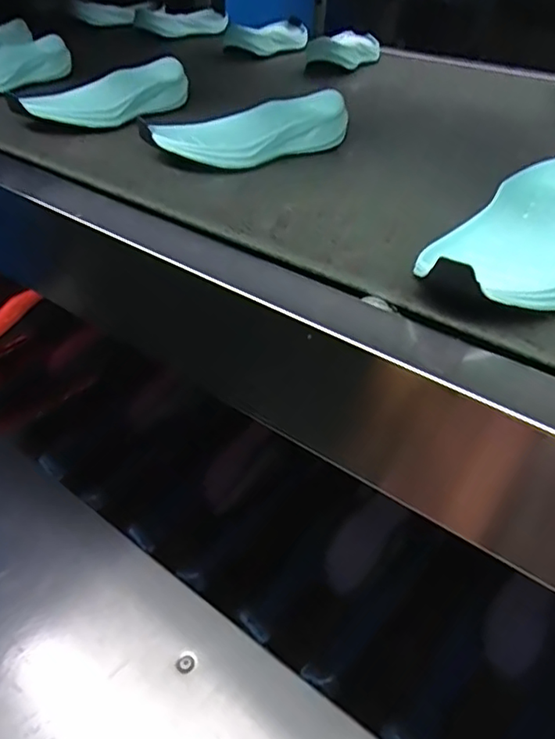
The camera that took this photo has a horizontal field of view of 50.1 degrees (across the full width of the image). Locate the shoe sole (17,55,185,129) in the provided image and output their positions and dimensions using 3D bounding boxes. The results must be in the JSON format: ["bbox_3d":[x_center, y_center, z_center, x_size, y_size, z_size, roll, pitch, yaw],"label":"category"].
[{"bbox_3d":[-0.179,-0.295,0.628,0.191,0.038,0.060,-33,49,-29],"label":"shoe sole"}]

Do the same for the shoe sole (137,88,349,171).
[{"bbox_3d":[-0.026,-0.220,0.552,0.197,0.042,0.074,-25,46,-31],"label":"shoe sole"}]

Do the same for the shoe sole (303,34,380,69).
[{"bbox_3d":[0.111,-0.491,0.906,0.067,0.044,0.196,16,45,21],"label":"shoe sole"}]

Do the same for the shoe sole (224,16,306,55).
[{"bbox_3d":[-0.008,-0.554,0.978,0.089,0.043,0.213,16,46,22],"label":"shoe sole"}]

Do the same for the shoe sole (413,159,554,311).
[{"bbox_3d":[0.159,-0.087,0.387,0.087,0.042,0.196,22,42,23],"label":"shoe sole"}]

